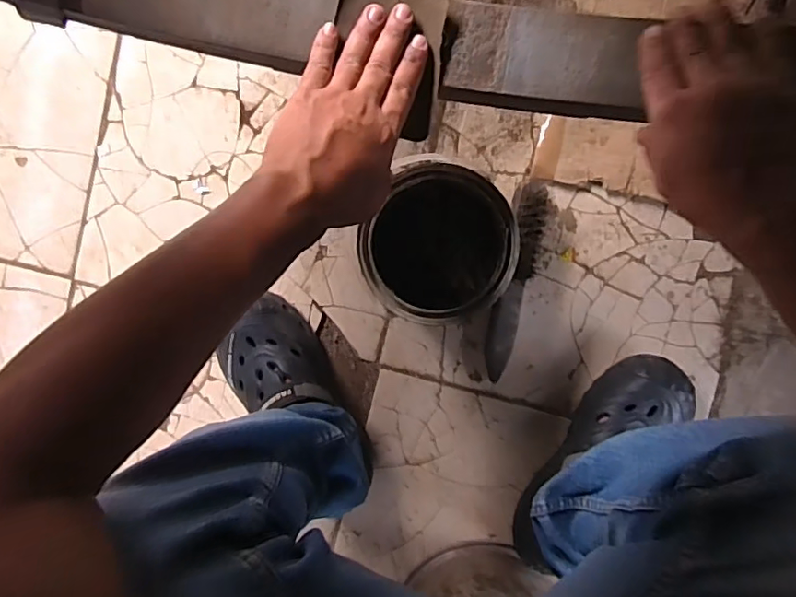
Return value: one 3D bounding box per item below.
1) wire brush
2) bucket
[{"bbox_3d":[0.141,-0.017,0.656,0.041,0.044,0.235,12,96,2],"label":"wire brush"},{"bbox_3d":[0.045,-0.054,0.593,0.139,0.150,0.148,0,95,3],"label":"bucket"}]

